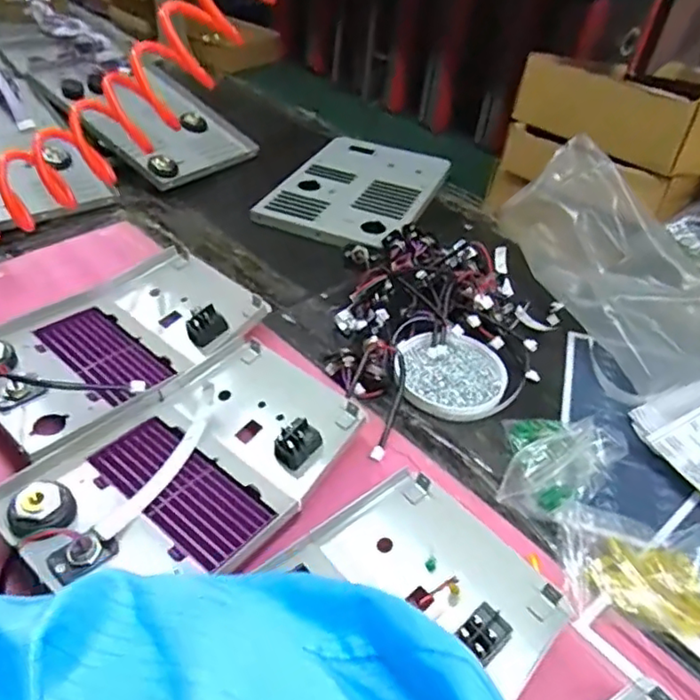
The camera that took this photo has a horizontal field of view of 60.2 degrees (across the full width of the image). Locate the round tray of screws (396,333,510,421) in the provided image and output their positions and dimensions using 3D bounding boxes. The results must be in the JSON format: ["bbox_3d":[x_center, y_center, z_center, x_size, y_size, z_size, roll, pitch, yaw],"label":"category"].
[{"bbox_3d":[0.090,0.019,0.532,0.094,0.022,0.089,3,41,-3],"label":"round tray of screws"}]

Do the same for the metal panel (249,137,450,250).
[{"bbox_3d":[0.013,-0.213,0.789,0.179,0.018,0.275,18,43,14],"label":"metal panel"}]

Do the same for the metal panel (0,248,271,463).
[{"bbox_3d":[-0.195,-0.009,0.515,0.160,0.041,0.229,32,48,27],"label":"metal panel"}]

